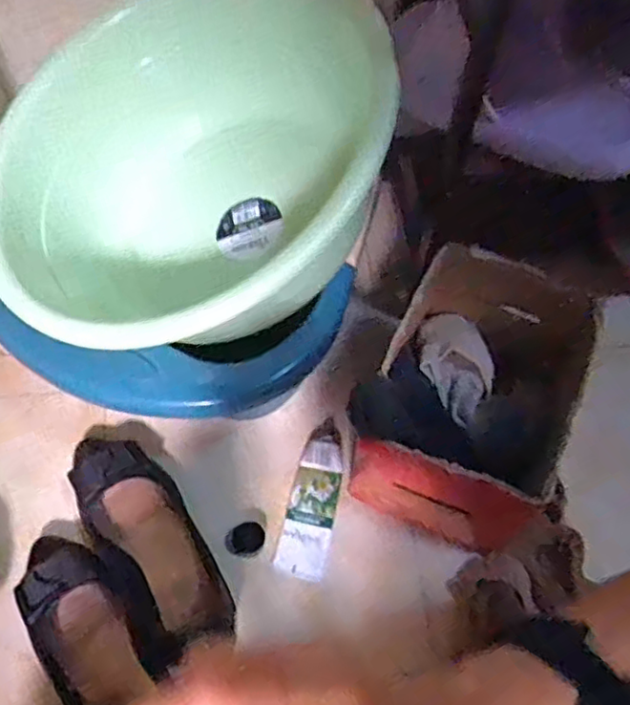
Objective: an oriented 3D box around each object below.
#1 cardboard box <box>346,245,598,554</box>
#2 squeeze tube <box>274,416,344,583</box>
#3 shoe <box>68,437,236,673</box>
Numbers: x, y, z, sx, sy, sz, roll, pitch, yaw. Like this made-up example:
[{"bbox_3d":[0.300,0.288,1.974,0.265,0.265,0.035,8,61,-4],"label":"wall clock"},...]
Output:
[{"bbox_3d":[0.139,0.046,0.596,0.158,0.174,0.211,25,64,11],"label":"cardboard box"},{"bbox_3d":[0.000,0.139,0.628,0.045,0.025,0.144,12,62,4],"label":"squeeze tube"},{"bbox_3d":[-0.152,0.170,0.594,0.084,0.052,0.210,-27,66,-16],"label":"shoe"}]

